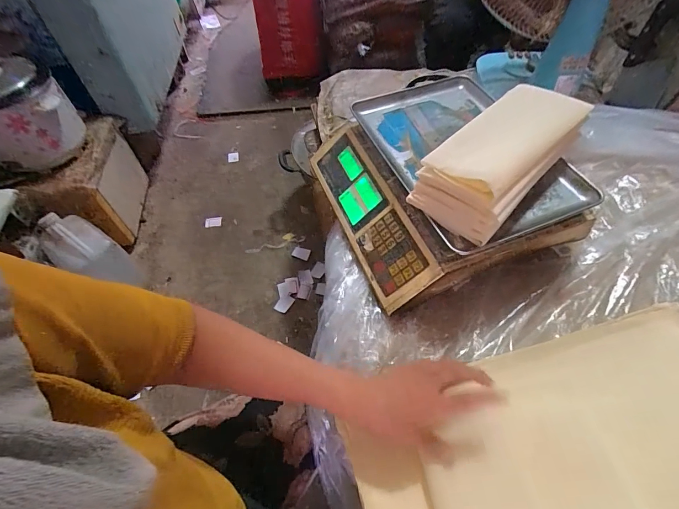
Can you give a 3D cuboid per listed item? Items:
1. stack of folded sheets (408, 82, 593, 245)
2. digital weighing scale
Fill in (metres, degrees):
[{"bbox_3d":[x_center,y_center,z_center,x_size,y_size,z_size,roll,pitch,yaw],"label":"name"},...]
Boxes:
[{"bbox_3d":[0.215,-0.134,0.480,0.119,0.080,0.246,37,64,25],"label":"stack of folded sheets"},{"bbox_3d":[0.150,-0.114,0.578,0.318,0.116,0.345,-19,56,-11],"label":"digital weighing scale"}]

